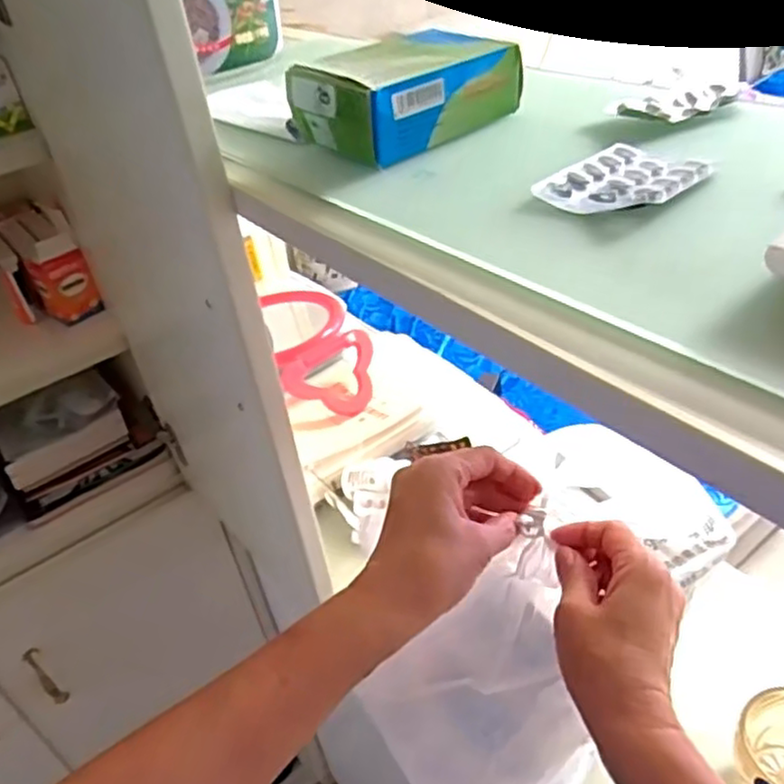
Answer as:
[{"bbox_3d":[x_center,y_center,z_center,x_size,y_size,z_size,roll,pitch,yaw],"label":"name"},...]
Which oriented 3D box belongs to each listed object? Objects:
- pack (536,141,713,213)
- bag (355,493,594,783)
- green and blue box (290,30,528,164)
[{"bbox_3d":[0.110,-0.100,0.330,0.070,0.005,0.057,-33,44,-28],"label":"pack"},{"bbox_3d":[0.051,0.200,0.462,0.130,0.183,0.138,-12,38,-5],"label":"bag"},{"bbox_3d":[0.010,-0.180,0.415,0.124,0.047,0.072,-31,43,-26],"label":"green and blue box"}]

